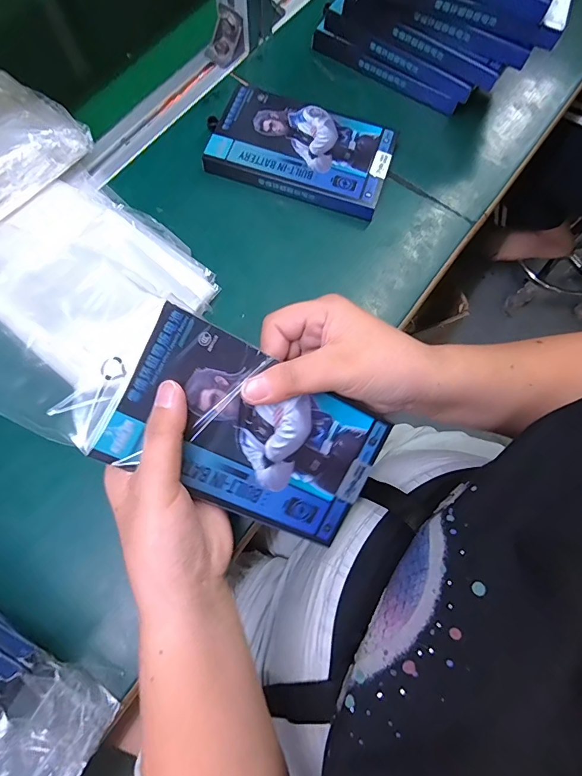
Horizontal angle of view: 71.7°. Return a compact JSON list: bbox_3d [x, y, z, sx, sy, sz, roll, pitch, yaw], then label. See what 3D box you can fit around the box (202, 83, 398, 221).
[{"bbox_3d":[0.010,-0.223,0.381,0.163,0.023,0.095,17,74,4],"label":"box"}]

